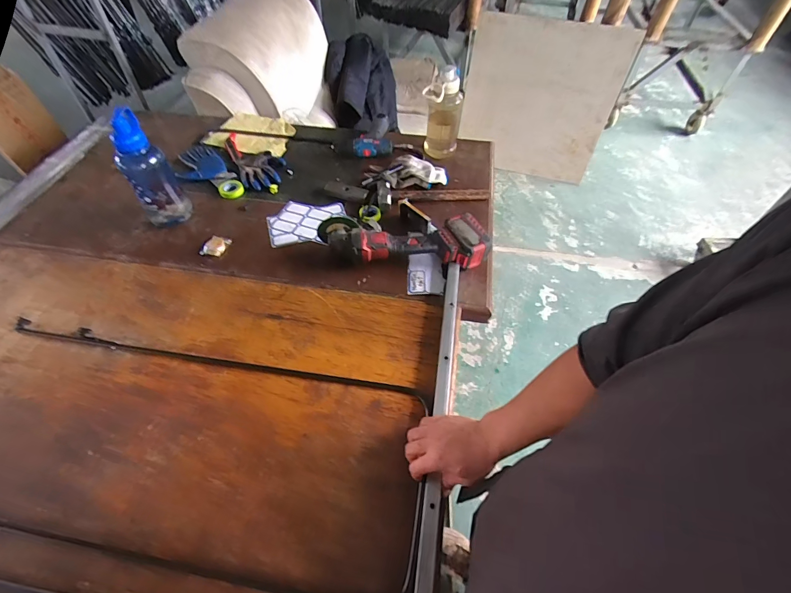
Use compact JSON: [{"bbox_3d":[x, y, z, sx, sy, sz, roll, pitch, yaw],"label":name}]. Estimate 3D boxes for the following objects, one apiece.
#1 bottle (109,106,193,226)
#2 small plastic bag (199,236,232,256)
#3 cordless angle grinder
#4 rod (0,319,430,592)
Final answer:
[{"bbox_3d":[-0.609,-0.303,0.917,0.104,0.254,0.077,-38,62,-25],"label":"bottle"},{"bbox_3d":[-0.452,-0.128,0.938,0.067,0.013,0.058,16,55,11],"label":"small plastic bag"},{"bbox_3d":[0.017,-0.132,0.903,0.403,0.095,0.126,0,54,0],"label":"cordless angle grinder"},{"bbox_3d":[-0.402,0.257,0.674,0.911,0.022,0.353,7,52,7],"label":"rod"}]

